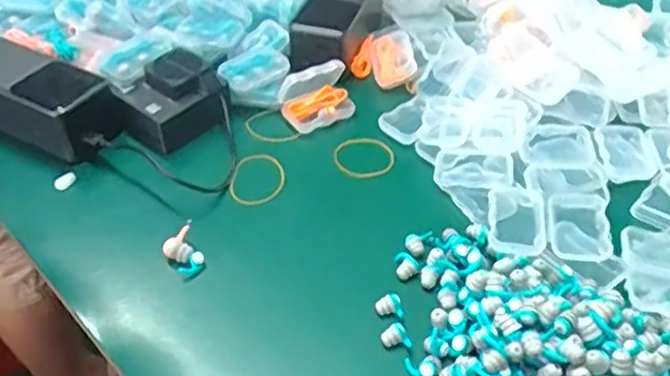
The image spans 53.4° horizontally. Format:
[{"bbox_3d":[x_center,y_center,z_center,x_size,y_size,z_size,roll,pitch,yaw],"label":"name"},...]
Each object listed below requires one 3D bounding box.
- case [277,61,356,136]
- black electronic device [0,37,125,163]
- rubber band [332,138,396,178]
[{"bbox_3d":[-0.014,-0.072,0.529,0.055,0.041,0.032,-15,46,-16],"label":"case"},{"bbox_3d":[-0.229,-0.072,0.509,0.156,0.051,0.058,22,49,21],"label":"black electronic device"},{"bbox_3d":[0.022,-0.024,0.509,0.047,0.004,0.044,-16,50,-19],"label":"rubber band"}]

